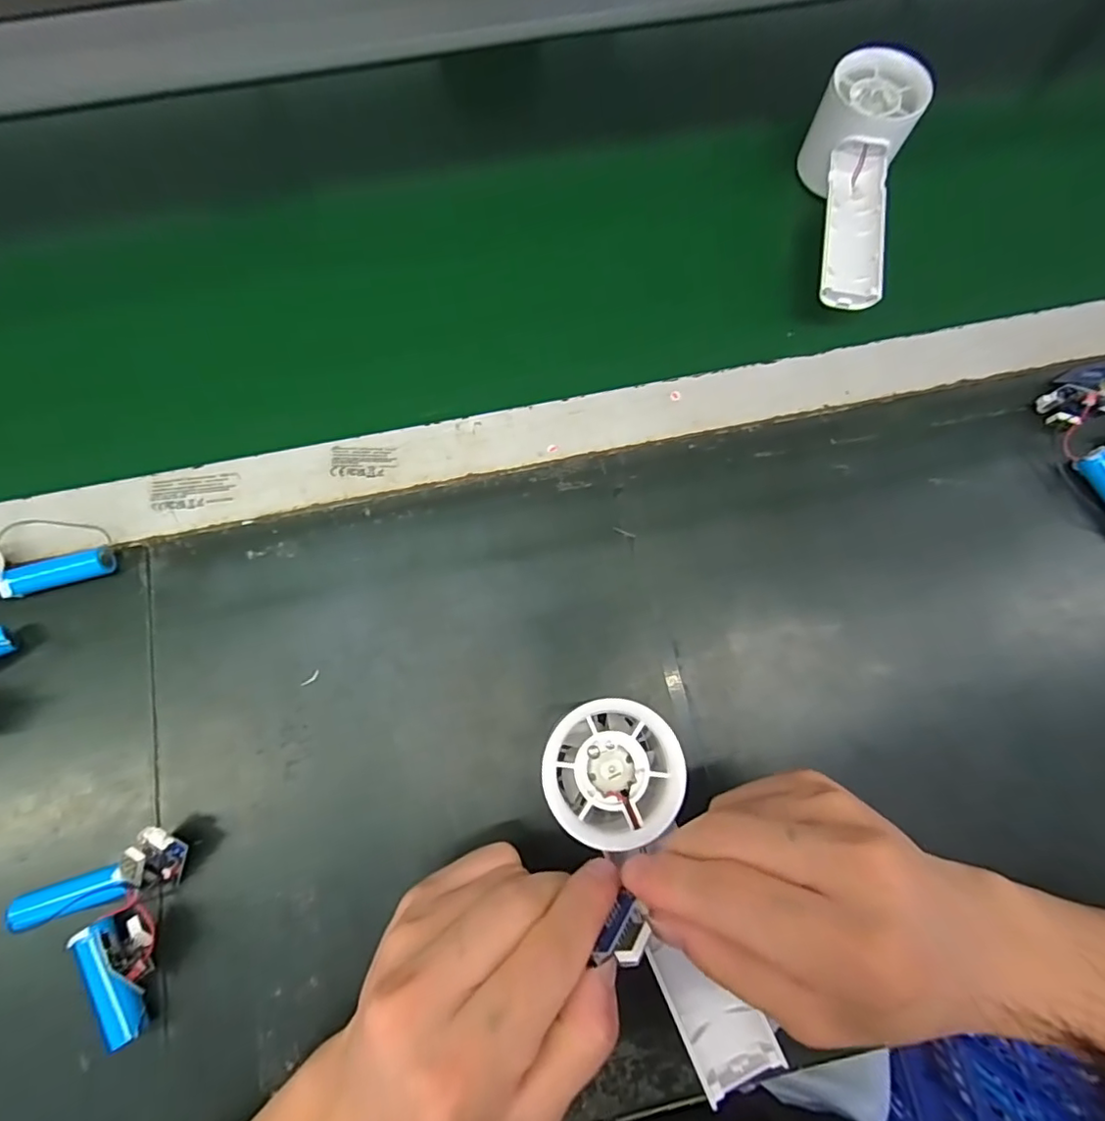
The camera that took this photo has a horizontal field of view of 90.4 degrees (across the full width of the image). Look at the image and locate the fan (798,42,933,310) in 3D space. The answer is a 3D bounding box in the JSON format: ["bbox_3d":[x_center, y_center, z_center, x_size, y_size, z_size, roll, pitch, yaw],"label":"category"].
[{"bbox_3d":[0.179,-0.225,0.327,0.054,0.051,0.149,15,76,3],"label":"fan"}]

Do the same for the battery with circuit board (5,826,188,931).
[{"bbox_3d":[-0.201,0.146,0.248,0.076,0.026,0.025,-27,77,-7],"label":"battery with circuit board"}]

